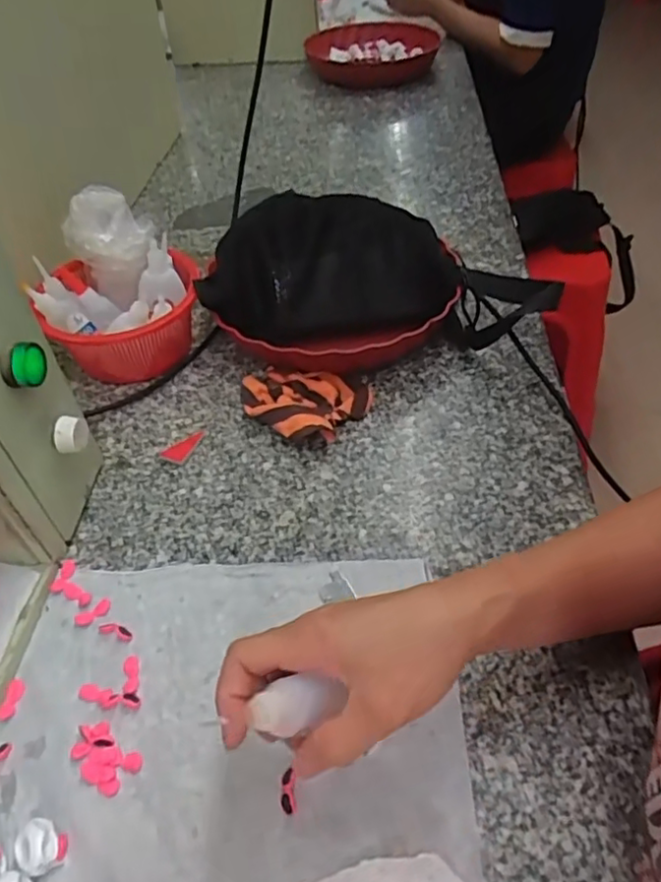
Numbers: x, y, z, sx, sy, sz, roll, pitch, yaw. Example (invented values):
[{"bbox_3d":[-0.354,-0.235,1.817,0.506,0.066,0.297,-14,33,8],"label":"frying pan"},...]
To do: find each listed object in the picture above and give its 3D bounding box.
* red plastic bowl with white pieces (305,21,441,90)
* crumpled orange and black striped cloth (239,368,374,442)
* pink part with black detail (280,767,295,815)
[{"bbox_3d":[0.079,-0.714,1.145,0.223,0.055,0.246,6,47,8],"label":"red plastic bowl with white pieces"},{"bbox_3d":[-0.021,-0.033,0.540,0.112,0.023,0.081,-1,47,2],"label":"crumpled orange and black striped cloth"},{"bbox_3d":[-0.023,0.193,0.344,0.008,0.009,0.022,0,47,3],"label":"pink part with black detail"}]

